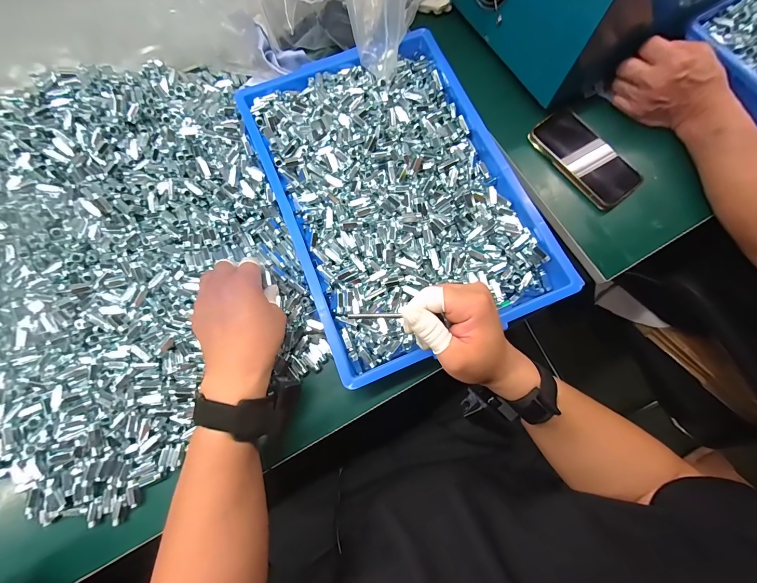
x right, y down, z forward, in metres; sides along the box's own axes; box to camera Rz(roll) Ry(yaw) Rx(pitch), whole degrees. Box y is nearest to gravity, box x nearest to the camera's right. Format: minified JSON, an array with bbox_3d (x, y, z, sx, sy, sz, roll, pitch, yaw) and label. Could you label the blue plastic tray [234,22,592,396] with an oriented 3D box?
[{"bbox_3d":[0.019,-0.134,0.423,0.282,0.043,0.419,-22,77,-5],"label":"blue plastic tray"}]

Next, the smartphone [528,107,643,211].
[{"bbox_3d":[0.286,-0.186,0.455,0.075,0.013,0.151,-36,78,-8],"label":"smartphone"}]

